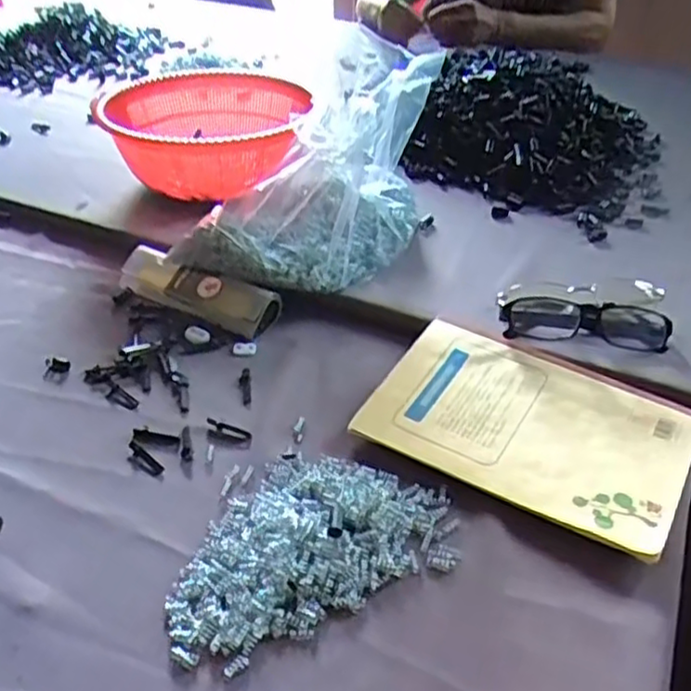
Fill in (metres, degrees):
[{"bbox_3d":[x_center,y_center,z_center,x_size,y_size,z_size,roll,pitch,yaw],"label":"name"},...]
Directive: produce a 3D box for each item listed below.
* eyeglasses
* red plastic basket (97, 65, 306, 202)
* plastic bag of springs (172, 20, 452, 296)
[{"bbox_3d":[0.188,-0.032,0.565,0.125,0.025,0.080,1,37,2],"label":"eyeglasses"},{"bbox_3d":[-0.147,-0.225,0.772,0.201,0.100,0.254,0,37,1],"label":"red plastic basket"},{"bbox_3d":[-0.031,-0.150,0.625,0.174,0.173,0.177,11,39,14],"label":"plastic bag of springs"}]

